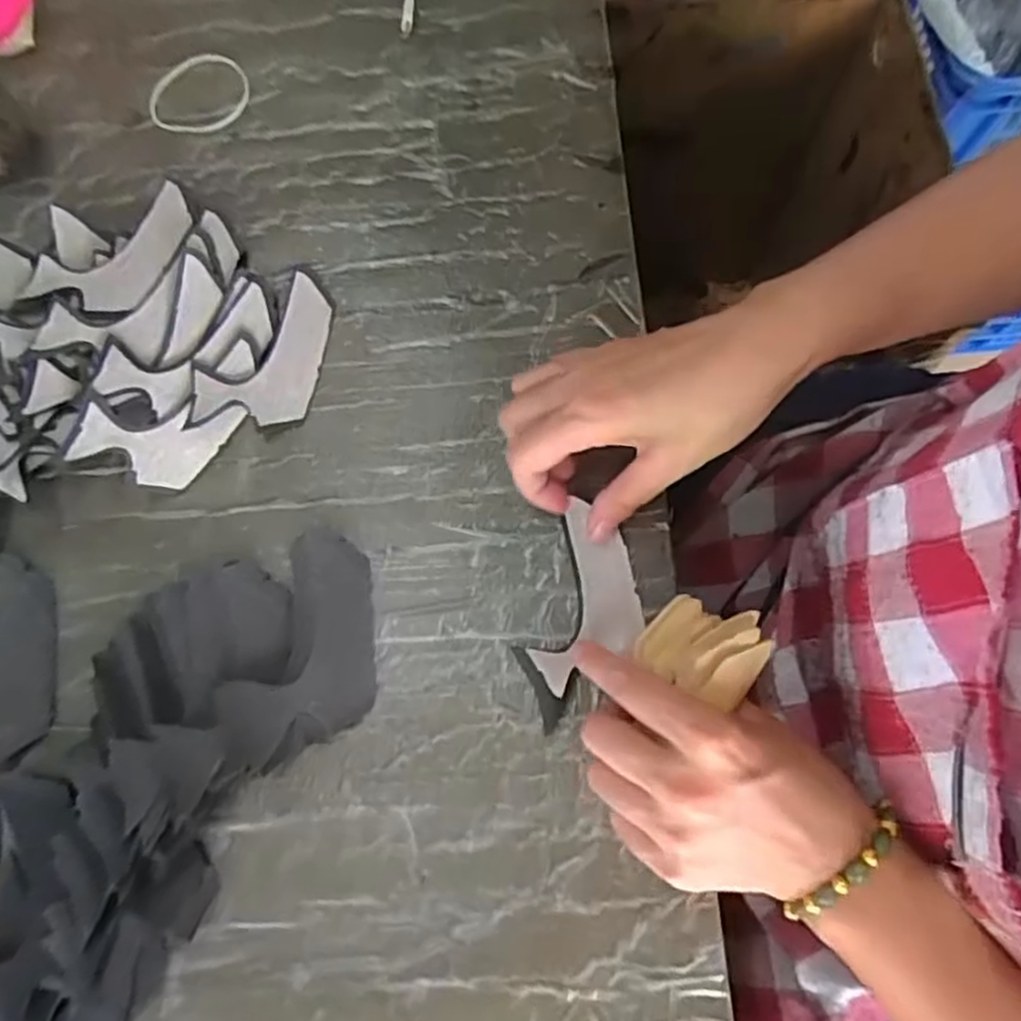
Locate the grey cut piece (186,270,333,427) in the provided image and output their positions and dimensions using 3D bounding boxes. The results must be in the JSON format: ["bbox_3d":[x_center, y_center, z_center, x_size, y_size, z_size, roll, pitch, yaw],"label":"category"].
[{"bbox_3d":[-0.135,-0.090,0.404,0.059,0.004,0.097,13,74,-11],"label":"grey cut piece"}]

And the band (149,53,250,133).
[{"bbox_3d":[-0.194,-0.261,0.456,0.059,0.004,0.059,0,76,2],"label":"band"}]

